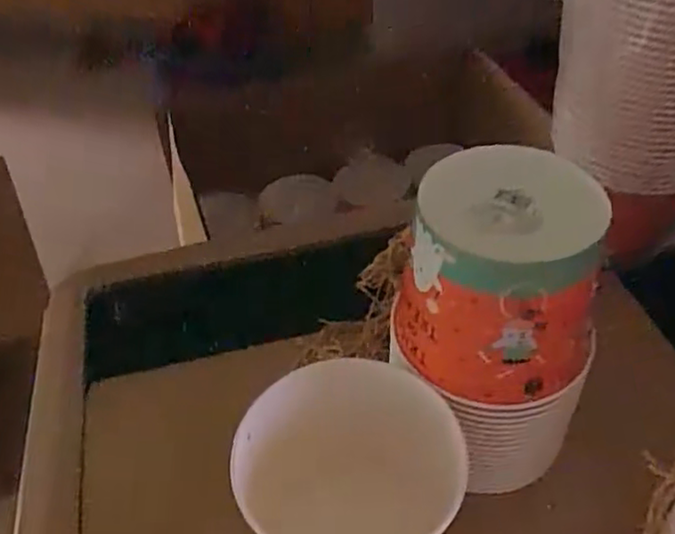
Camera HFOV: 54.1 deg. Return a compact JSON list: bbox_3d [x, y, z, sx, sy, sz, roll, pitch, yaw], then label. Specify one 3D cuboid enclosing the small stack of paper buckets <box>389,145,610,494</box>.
[{"bbox_3d":[0.118,0.031,0.495,0.132,0.192,0.144,-27,49,-22],"label":"small stack of paper buckets"}]

